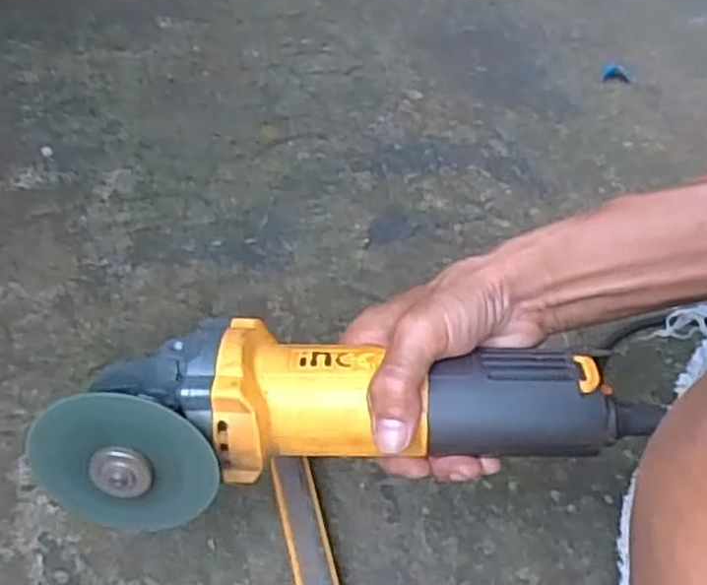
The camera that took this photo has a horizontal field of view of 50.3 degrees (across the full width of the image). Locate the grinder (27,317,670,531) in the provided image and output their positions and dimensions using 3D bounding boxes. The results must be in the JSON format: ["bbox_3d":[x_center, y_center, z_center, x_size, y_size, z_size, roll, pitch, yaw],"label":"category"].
[{"bbox_3d":[-0.004,0.054,0.380,0.290,0.070,0.082,-4,51,-3],"label":"grinder"}]

